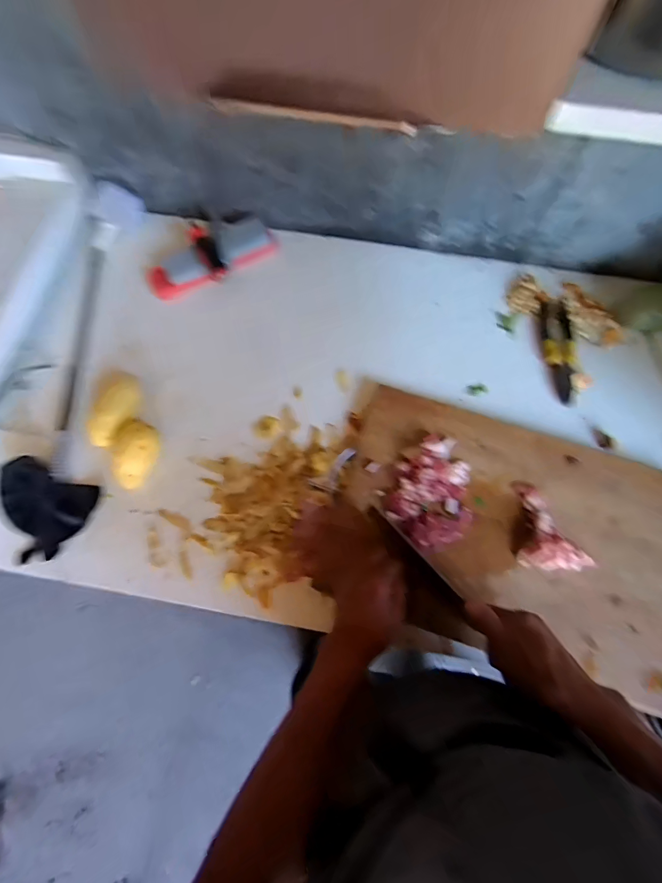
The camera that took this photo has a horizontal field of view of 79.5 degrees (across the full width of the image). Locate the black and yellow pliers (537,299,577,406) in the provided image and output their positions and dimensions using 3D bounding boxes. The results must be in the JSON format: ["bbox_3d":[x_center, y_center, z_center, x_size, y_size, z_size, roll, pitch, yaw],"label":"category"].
[{"bbox_3d":[0.401,-0.161,0.694,0.065,0.018,0.195,-4,71,-1],"label":"black and yellow pliers"}]

